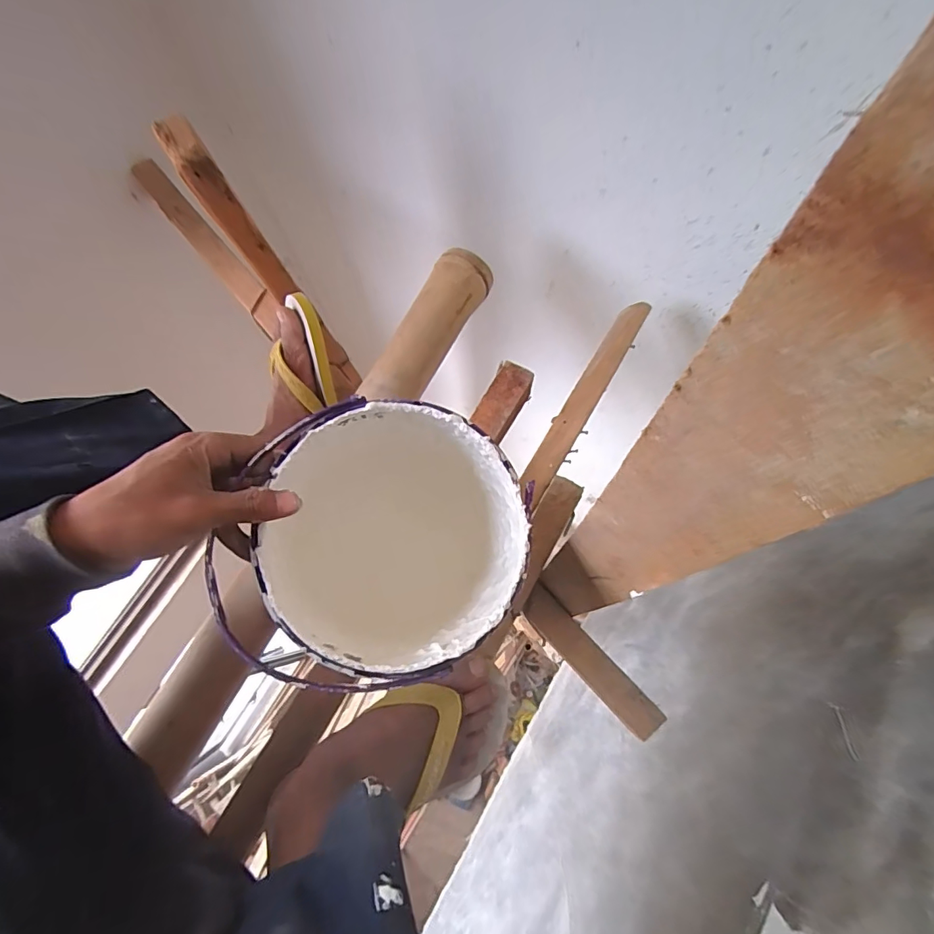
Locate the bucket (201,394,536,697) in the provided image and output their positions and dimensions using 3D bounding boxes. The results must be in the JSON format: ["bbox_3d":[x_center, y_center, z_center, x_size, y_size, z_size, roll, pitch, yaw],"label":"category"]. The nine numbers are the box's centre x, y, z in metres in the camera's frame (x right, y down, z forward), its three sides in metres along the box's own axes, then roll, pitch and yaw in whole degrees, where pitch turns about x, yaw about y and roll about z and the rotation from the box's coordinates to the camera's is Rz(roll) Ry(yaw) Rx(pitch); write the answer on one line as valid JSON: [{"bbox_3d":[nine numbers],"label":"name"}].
[{"bbox_3d":[-0.051,0.061,0.398,0.187,0.195,0.174,0,77,1],"label":"bucket"}]

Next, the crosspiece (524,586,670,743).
[{"bbox_3d":[0.135,0.214,0.536,0.039,0.018,0.186,-42,79,-8],"label":"crosspiece"}]

